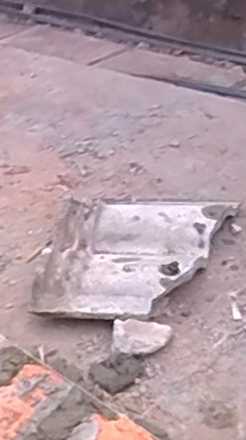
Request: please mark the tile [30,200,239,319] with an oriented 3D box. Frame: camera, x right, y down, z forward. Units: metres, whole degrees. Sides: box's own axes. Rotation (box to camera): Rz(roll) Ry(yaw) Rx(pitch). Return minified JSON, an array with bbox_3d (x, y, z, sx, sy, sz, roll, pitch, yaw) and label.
[{"bbox_3d":[0.018,0.049,0.912,0.265,0.059,0.309,3,34,11],"label":"tile"}]

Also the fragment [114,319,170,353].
[{"bbox_3d":[0.024,0.150,0.759,0.072,0.013,0.046,6,49,-8],"label":"fragment"}]

